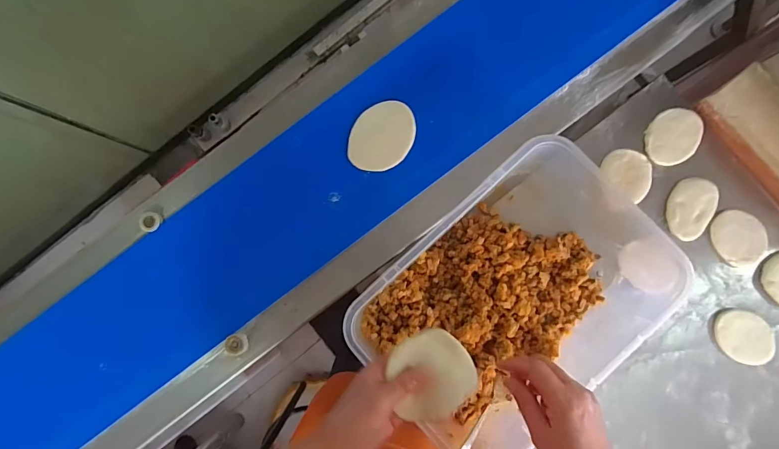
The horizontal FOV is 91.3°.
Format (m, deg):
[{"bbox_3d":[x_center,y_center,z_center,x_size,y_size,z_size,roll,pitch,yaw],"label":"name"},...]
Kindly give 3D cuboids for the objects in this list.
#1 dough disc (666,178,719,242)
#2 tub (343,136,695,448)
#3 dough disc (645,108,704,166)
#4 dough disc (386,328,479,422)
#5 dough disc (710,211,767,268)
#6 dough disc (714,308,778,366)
[{"bbox_3d":[0.471,-0.027,0.596,0.066,0.014,0.101,28,88,4],"label":"dough disc"},{"bbox_3d":[0.170,0.095,0.555,0.391,0.148,0.271,-41,86,0],"label":"tub"},{"bbox_3d":[0.450,-0.140,0.600,0.092,0.013,0.082,-17,86,1],"label":"dough disc"},{"bbox_3d":[0.043,0.160,0.406,0.091,0.012,0.085,0,88,2],"label":"dough disc"},{"bbox_3d":[0.540,0.022,0.586,0.075,0.010,0.087,-4,86,2],"label":"dough disc"},{"bbox_3d":[0.542,0.173,0.578,0.089,0.008,0.073,27,88,4],"label":"dough disc"}]

